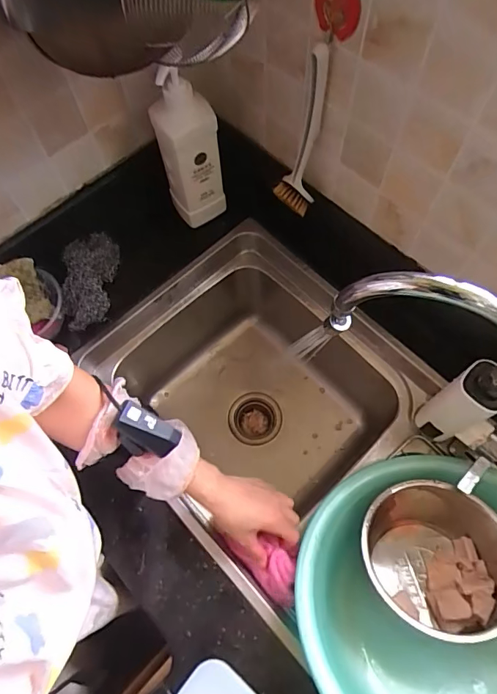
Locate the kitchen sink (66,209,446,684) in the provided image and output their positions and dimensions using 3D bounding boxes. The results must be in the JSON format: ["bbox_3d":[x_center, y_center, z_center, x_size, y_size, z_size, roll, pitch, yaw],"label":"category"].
[{"bbox_3d":[0.008,0.099,0.812,0.431,0.254,0.518,-42,72,-15],"label":"kitchen sink"}]

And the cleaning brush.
[{"bbox_3d":[0.069,-0.290,0.603,0.056,0.223,0.093,4,67,3],"label":"cleaning brush"}]

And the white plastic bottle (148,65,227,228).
[{"bbox_3d":[-0.090,-0.303,0.683,0.086,0.280,0.074,-19,68,-7],"label":"white plastic bottle"}]

